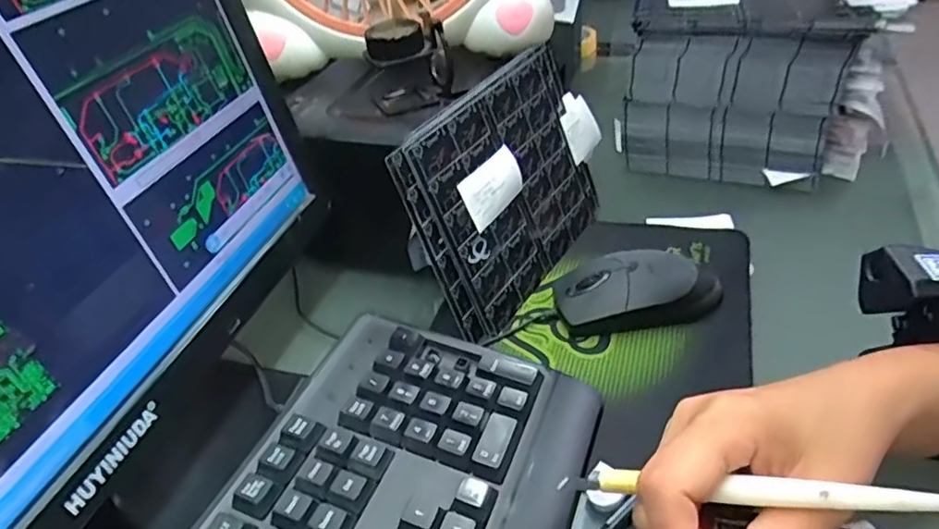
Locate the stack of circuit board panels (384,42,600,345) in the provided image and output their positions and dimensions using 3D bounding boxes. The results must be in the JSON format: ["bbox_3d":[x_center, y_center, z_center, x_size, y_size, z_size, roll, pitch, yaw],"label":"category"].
[{"bbox_3d":[0.033,-0.057,0.446,0.013,0.146,0.205,-1,33,40],"label":"stack of circuit board panels"}]

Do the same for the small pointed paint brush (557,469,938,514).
[{"bbox_3d":[0.109,0.085,0.228,0.152,0.011,0.008,-4,36,20],"label":"small pointed paint brush"}]

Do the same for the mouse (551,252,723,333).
[{"bbox_3d":[0.115,0.017,0.417,0.113,0.037,0.064,3,38,13],"label":"mouse"}]

